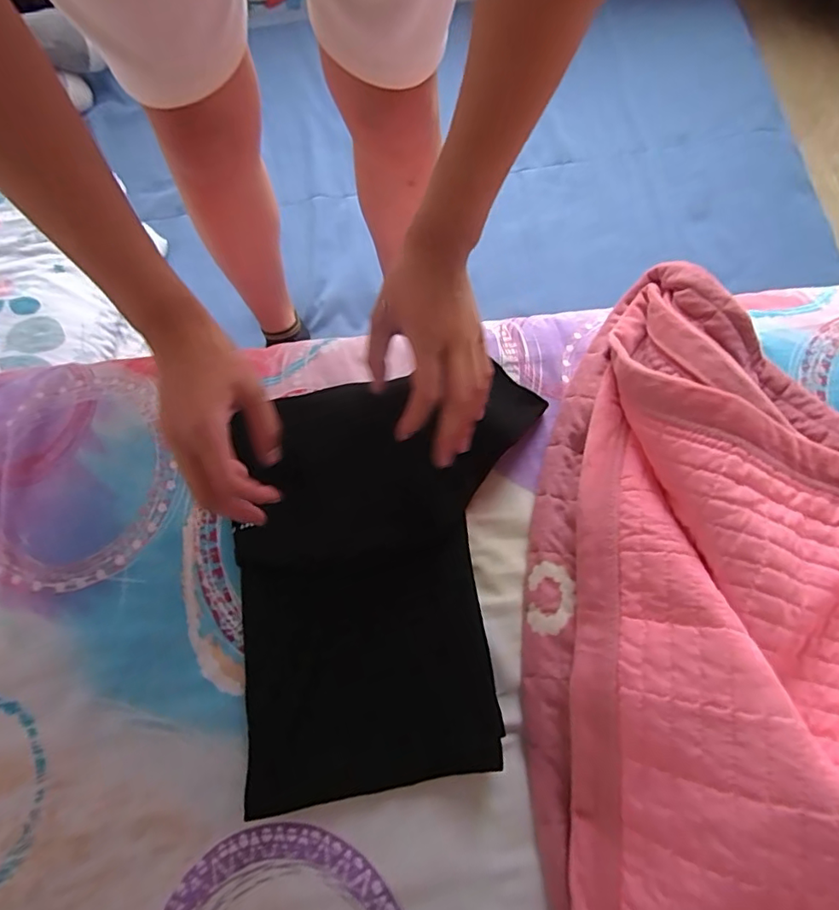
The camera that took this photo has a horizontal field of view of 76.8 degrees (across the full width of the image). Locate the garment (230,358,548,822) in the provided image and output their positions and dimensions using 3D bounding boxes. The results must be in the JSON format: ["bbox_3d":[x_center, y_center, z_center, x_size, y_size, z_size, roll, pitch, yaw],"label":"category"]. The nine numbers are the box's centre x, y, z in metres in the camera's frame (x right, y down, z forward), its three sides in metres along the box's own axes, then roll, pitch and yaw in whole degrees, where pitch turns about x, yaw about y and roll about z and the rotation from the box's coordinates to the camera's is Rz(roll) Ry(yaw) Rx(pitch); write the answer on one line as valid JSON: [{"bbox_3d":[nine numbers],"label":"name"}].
[{"bbox_3d":[-0.020,0.097,0.463,0.268,0.033,0.330,-8,73,-2],"label":"garment"}]

